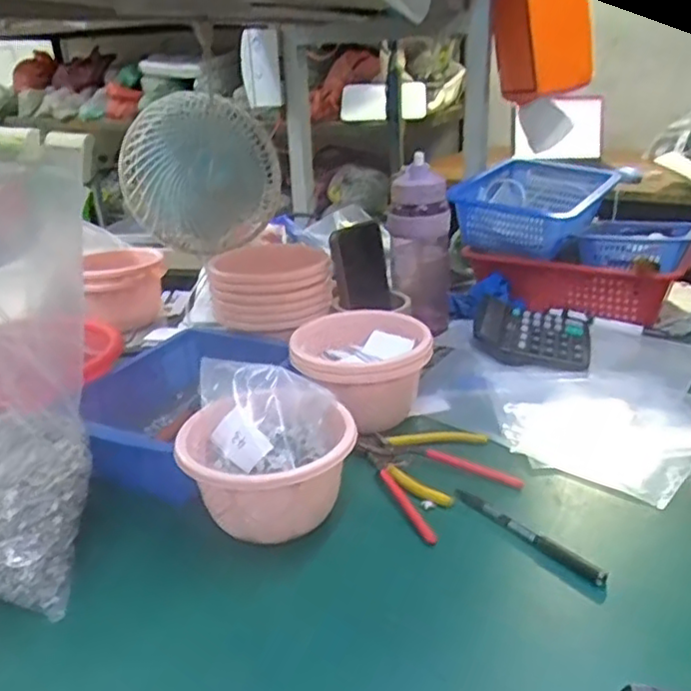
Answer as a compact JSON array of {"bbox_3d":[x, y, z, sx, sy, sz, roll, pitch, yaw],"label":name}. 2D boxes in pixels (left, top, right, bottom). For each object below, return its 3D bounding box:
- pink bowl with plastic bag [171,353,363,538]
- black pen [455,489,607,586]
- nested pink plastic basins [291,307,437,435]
[{"bbox_3d":[-0.065,0.094,0.576,0.142,0.111,0.142,-6,24,-9],"label":"pink bowl with plastic bag"},{"bbox_3d":[0.147,0.154,0.550,0.016,0.010,0.147,-20,29,-34],"label":"black pen"},{"bbox_3d":[0.018,0.028,0.730,0.142,0.094,0.137,-2,24,1],"label":"nested pink plastic basins"}]

